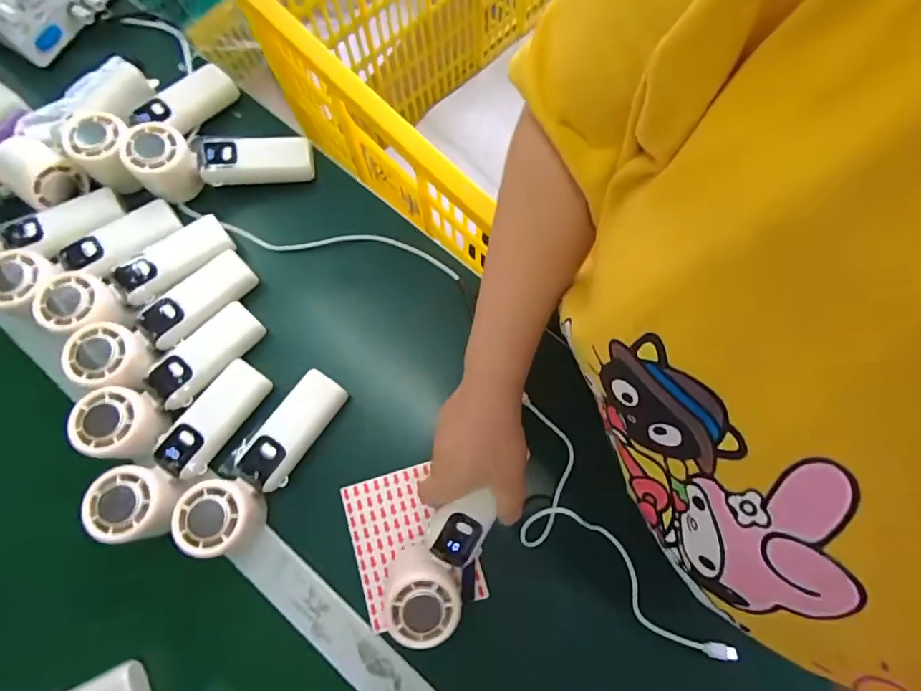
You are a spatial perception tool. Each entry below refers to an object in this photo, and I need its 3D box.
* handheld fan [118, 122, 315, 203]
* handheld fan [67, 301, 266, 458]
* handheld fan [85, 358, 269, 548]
[{"bbox_3d":[-0.232,-0.182,0.465,0.168,0.055,0.054,-6,77,-13],"label":"handheld fan"},{"bbox_3d":[-0.249,0.030,0.411,0.060,0.035,0.167,40,67,9],"label":"handheld fan"},{"bbox_3d":[-0.231,0.086,0.395,0.059,0.035,0.164,32,64,7],"label":"handheld fan"}]

